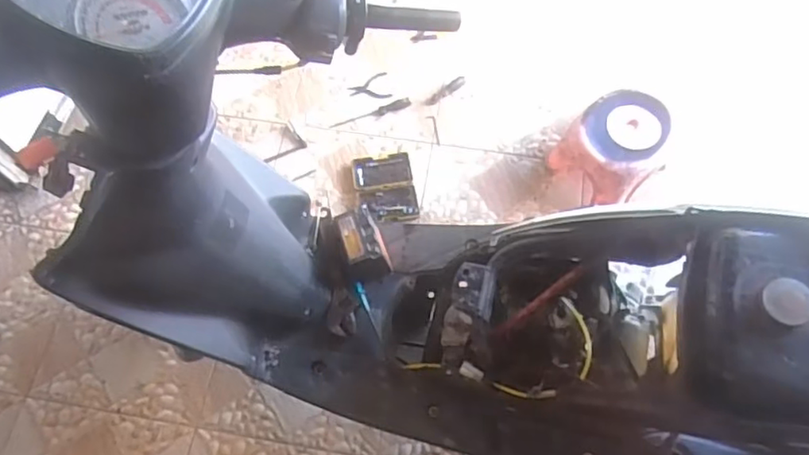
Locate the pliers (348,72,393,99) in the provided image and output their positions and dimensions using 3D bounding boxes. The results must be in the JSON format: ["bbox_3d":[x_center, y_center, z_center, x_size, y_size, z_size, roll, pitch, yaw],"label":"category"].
[{"bbox_3d":[-0.099,-0.394,1.733,0.115,0.012,0.096,-12,67,-5],"label":"pliers"}]

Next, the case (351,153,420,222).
[{"bbox_3d":[-0.050,-0.101,1.582,0.155,0.031,0.203,-9,66,-4],"label":"case"}]

